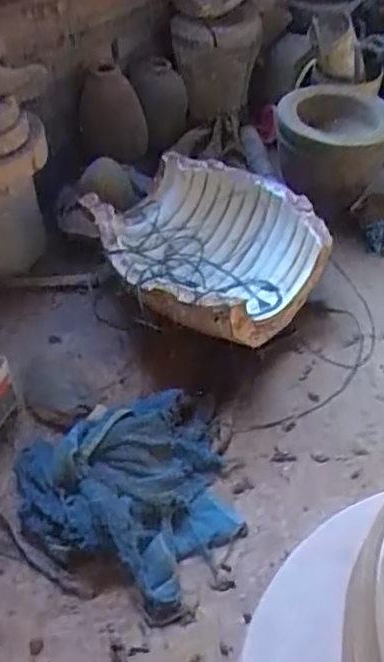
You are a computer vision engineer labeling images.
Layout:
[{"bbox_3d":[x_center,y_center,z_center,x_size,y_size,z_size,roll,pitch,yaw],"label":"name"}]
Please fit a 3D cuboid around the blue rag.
[{"bbox_3d":[-0.075,0.211,0.829,0.248,0.074,0.264,-21,50,-19],"label":"blue rag"}]

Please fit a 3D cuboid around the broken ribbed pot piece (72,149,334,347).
[{"bbox_3d":[0.015,-0.129,1.068,0.333,0.144,0.303,0,47,0],"label":"broken ribbed pot piece"}]

